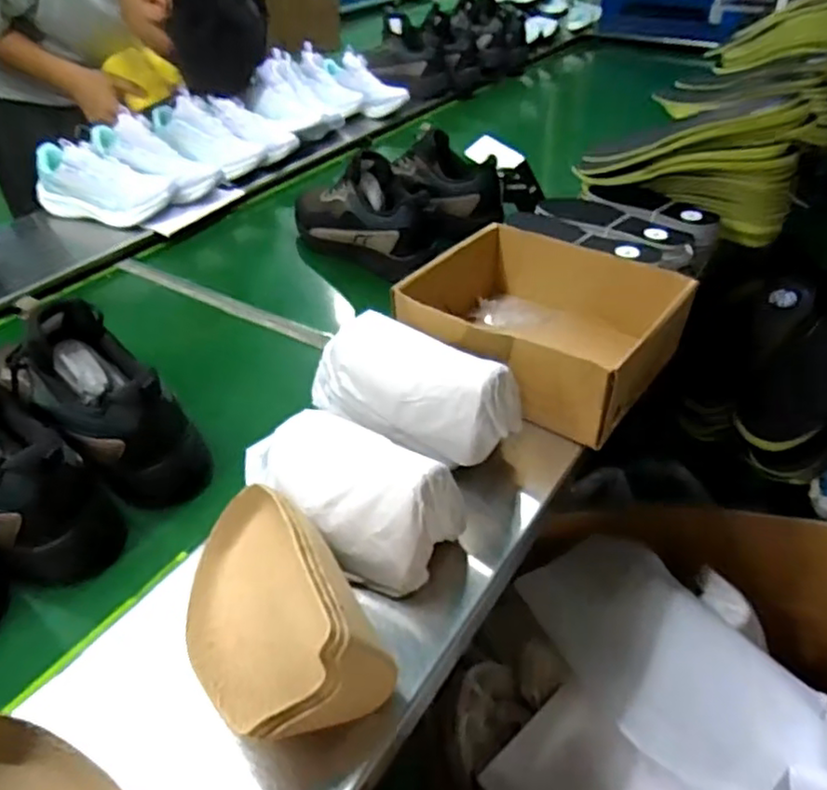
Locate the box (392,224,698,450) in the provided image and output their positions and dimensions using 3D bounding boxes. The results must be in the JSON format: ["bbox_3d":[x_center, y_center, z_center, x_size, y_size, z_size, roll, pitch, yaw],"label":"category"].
[{"bbox_3d":[0.152,-0.085,0.752,0.269,0.100,0.256,25,46,29],"label":"box"}]

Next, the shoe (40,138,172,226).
[{"bbox_3d":[-0.518,-0.353,1.080,0.228,0.103,0.089,13,41,18],"label":"shoe"}]

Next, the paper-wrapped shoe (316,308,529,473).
[{"bbox_3d":[-0.002,-0.013,0.629,0.214,0.093,0.088,27,47,31],"label":"paper-wrapped shoe"}]

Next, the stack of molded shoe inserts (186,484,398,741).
[{"bbox_3d":[-0.110,0.146,0.471,0.113,0.084,0.195,-26,45,-27],"label":"stack of molded shoe inserts"}]

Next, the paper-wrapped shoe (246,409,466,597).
[{"bbox_3d":[-0.060,0.071,0.559,0.206,0.079,0.101,25,46,29],"label":"paper-wrapped shoe"}]

